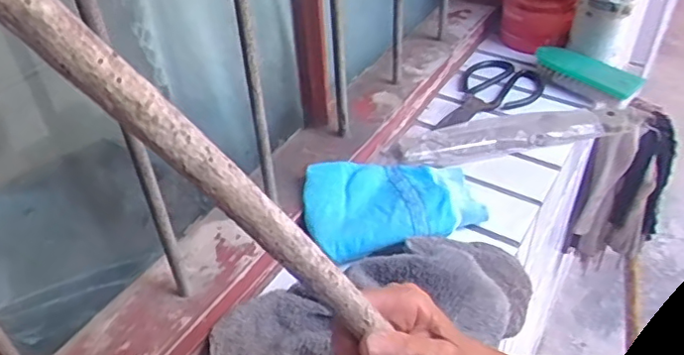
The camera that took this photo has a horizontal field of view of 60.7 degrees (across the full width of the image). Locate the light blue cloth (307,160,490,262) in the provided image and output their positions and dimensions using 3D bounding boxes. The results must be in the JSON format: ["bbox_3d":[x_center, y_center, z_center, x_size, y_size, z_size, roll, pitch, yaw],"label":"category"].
[{"bbox_3d":[0.052,0.022,0.596,0.179,0.045,0.113,-8,41,-7],"label":"light blue cloth"}]

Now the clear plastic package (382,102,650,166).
[{"bbox_3d":[0.209,-0.055,0.704,0.310,0.022,0.053,-9,41,-8],"label":"clear plastic package"}]

